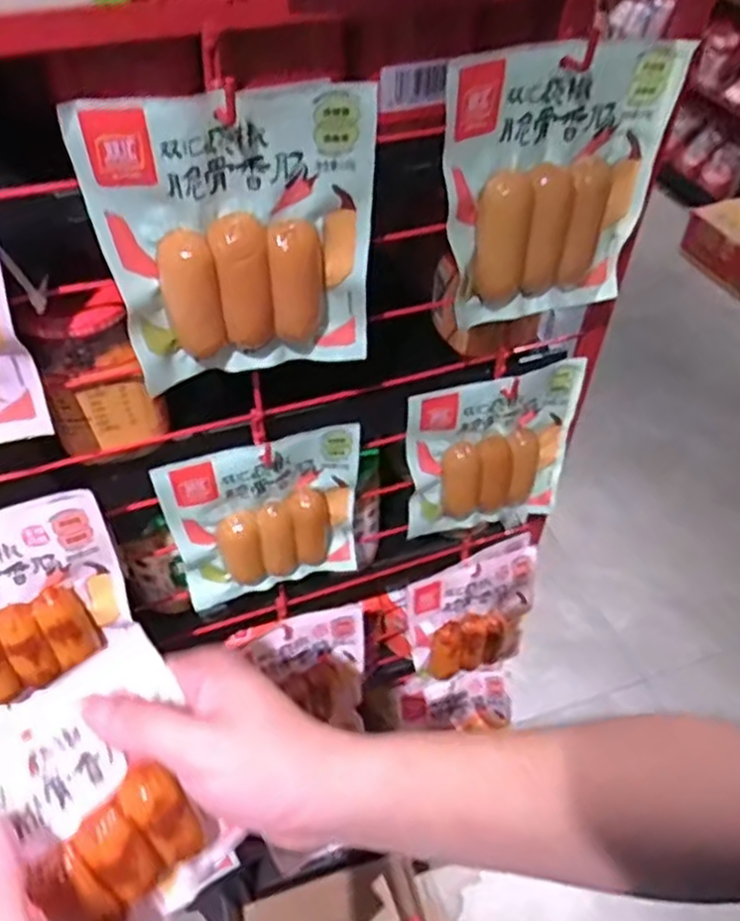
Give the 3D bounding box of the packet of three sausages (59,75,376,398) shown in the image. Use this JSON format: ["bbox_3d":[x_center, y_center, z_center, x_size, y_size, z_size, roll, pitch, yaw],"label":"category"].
[{"bbox_3d":[-0.060,-0.101,0.352,0.123,0.139,0.019,-11,48,-11],"label":"packet of three sausages"}]

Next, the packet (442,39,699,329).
[{"bbox_3d":[0.095,-0.141,0.395,0.122,0.137,0.019,-14,49,-13],"label":"packet"}]

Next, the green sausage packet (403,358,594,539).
[{"bbox_3d":[0.091,-0.005,0.548,0.129,0.136,0.025,-13,49,-12],"label":"green sausage packet"}]

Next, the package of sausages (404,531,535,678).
[{"bbox_3d":[0.095,0.145,0.684,0.121,0.131,0.024,-13,25,-16],"label":"package of sausages"}]

